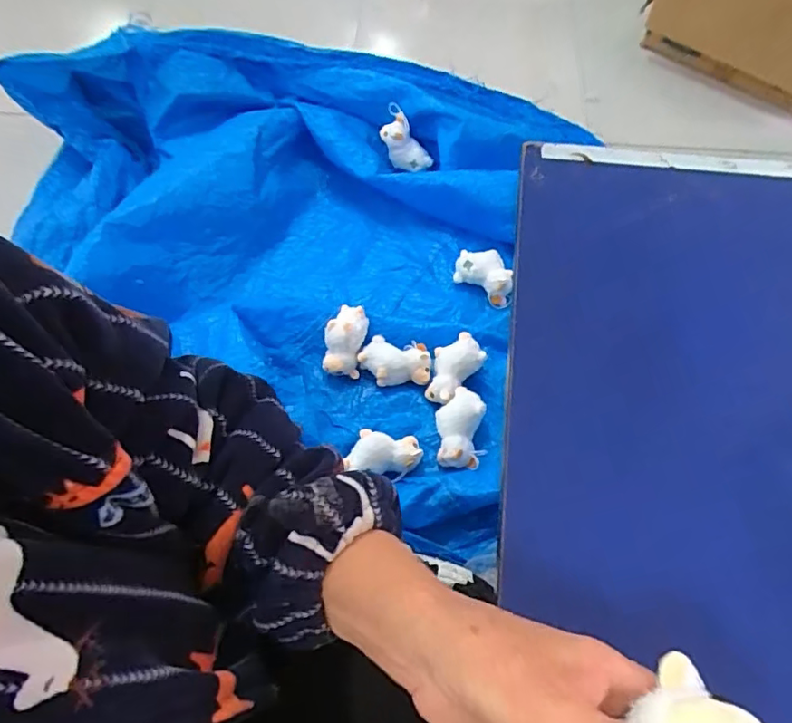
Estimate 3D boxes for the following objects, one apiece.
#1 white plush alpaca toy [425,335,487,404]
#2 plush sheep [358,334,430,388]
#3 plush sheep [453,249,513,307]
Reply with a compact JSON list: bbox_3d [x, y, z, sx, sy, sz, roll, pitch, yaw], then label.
[{"bbox_3d":[0.093,0.009,0.929,0.080,0.056,0.121,37,66,17],"label":"white plush alpaca toy"},{"bbox_3d":[-0.002,0.001,0.941,0.125,0.047,0.079,11,61,8],"label":"plush sheep"},{"bbox_3d":[0.174,-0.169,1.052,0.122,0.055,0.069,31,66,17],"label":"plush sheep"}]

